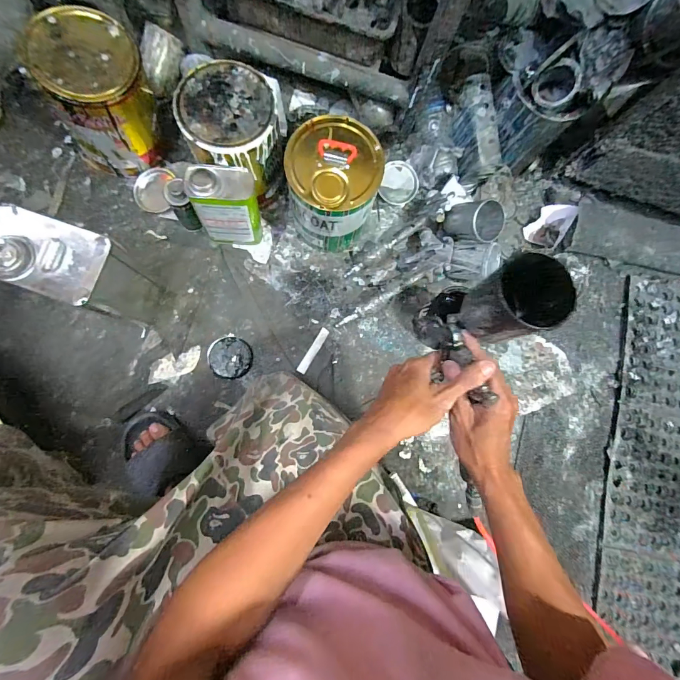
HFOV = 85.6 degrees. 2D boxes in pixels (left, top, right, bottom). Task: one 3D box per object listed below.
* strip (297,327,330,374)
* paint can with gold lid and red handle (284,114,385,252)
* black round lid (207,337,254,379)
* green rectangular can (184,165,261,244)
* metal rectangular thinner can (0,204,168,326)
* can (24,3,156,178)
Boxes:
[{"bbox_3d":[-0.055,0.022,0.759,0.018,0.012,0.105,31,81,-2],"label":"strip"},{"bbox_3d":[-0.019,-0.281,0.702,0.156,0.208,0.158,1,83,-6],"label":"paint can with gold lid and red handle"},{"bbox_3d":[-0.223,0.036,0.745,0.085,0.014,0.082,1,83,-6],"label":"black round lid"},{"bbox_3d":[-0.209,-0.248,0.687,0.111,0.179,0.071,4,82,-6],"label":"green rectangular can"},{"bbox_3d":[-0.421,-0.104,0.619,0.153,0.250,0.102,18,81,-4],"label":"metal rectangular thinner can"},{"bbox_3d":[-0.419,-0.427,0.668,0.146,0.214,0.159,1,83,-6],"label":"can"}]

